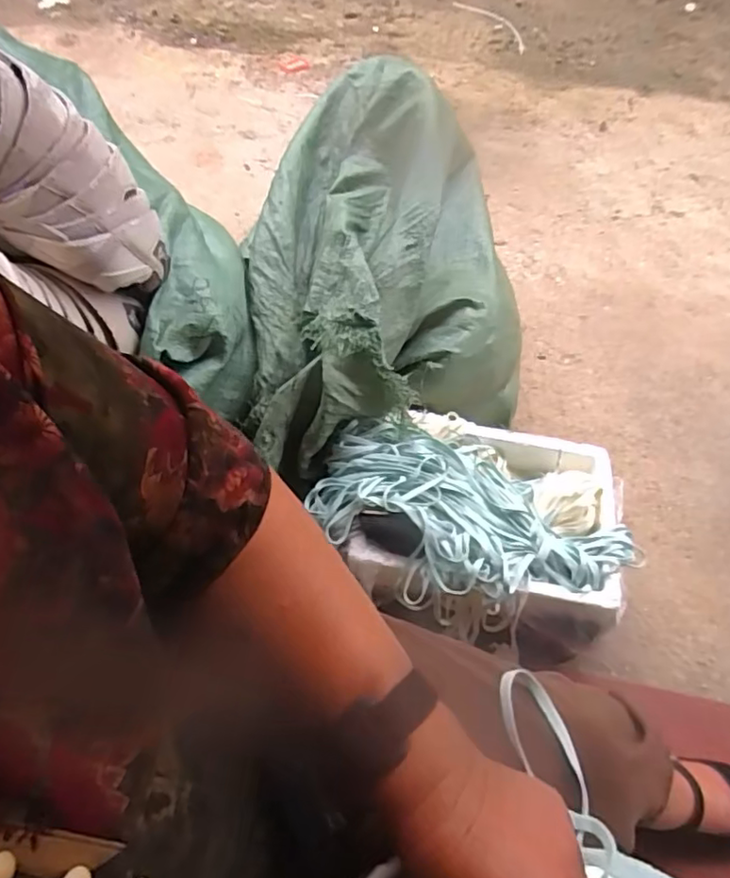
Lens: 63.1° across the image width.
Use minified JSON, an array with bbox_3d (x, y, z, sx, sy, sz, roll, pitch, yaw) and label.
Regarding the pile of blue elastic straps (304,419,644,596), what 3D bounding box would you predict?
[{"bbox_3d":[0.143,0.093,0.769,0.410,0.071,0.227,10,59,5],"label":"pile of blue elastic straps"}]

